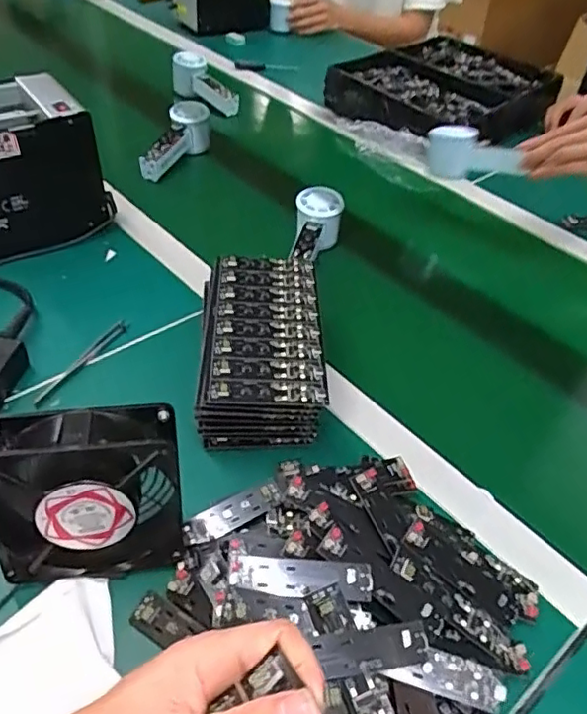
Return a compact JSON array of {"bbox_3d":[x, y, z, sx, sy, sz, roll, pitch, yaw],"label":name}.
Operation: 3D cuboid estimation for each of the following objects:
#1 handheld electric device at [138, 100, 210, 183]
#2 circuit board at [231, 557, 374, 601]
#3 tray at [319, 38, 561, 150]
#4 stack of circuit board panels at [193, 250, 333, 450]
[{"bbox_3d":[-0.175,-0.305,0.862,0.046,0.072,0.144,24,61,18],"label":"handheld electric device"},{"bbox_3d":[0.006,0.141,0.379,0.088,0.005,0.023,3,53,0],"label":"circuit board"},{"bbox_3d":[0.279,-0.481,1.056,0.323,0.068,0.422,30,49,22],"label":"tray"},{"bbox_3d":[-0.030,-0.008,0.552,0.105,0.069,0.186,1,45,-5],"label":"stack of circuit board panels"}]

